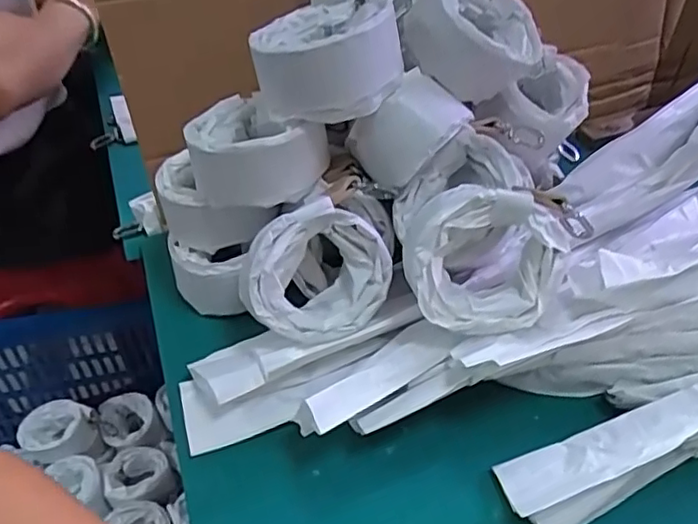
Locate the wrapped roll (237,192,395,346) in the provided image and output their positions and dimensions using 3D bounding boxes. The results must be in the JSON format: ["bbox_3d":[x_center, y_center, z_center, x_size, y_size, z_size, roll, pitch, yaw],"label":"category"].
[{"bbox_3d":[-0.024,0.007,0.444,0.099,0.099,0.051,-51,19,-3],"label":"wrapped roll"}]

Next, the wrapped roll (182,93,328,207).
[{"bbox_3d":[-0.067,-0.084,0.452,0.095,0.052,0.085,-14,46,-14],"label":"wrapped roll"}]

